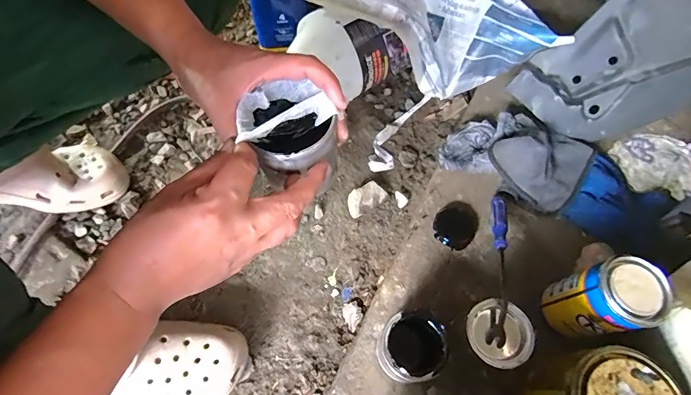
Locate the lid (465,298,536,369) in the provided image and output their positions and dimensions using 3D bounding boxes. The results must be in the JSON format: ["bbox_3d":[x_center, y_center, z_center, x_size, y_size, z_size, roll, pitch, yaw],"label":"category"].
[{"bbox_3d":[0.173,0.153,0.440,0.069,0.018,0.071,-35,66,-15],"label":"lid"}]

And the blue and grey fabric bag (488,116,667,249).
[{"bbox_3d":[0.333,-0.031,0.566,0.239,0.061,0.134,31,67,11],"label":"blue and grey fabric bag"}]

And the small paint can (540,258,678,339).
[{"bbox_3d":[0.290,0.117,0.446,0.066,0.118,0.069,1,65,-2],"label":"small paint can"}]

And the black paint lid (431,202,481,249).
[{"bbox_3d":[0.160,0.038,0.559,0.059,0.007,0.074,38,69,14],"label":"black paint lid"}]

